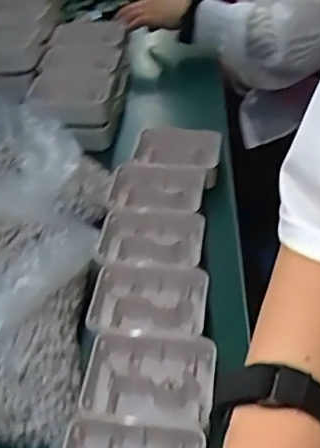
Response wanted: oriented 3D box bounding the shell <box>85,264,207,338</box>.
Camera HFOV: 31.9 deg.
[{"bbox_3d":[-0.013,0.103,0.658,0.129,0.071,0.103,0,43,3],"label":"shell"}]

